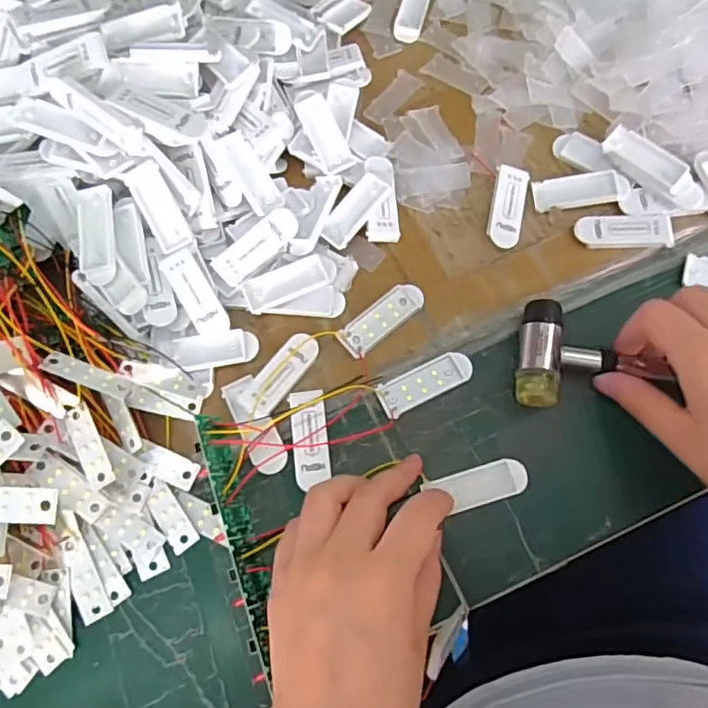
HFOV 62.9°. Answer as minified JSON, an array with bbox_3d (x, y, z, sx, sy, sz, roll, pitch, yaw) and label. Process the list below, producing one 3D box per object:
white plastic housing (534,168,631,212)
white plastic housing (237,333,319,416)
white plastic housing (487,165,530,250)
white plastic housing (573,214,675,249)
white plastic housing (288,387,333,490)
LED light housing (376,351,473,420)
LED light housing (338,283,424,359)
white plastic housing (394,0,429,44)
[{"bbox_3d":[0.145,-0.106,0.372,0.056,0.004,0.024,-10,73,10],"label":"white plastic housing"},{"bbox_3d":[-0.043,0.010,0.341,0.021,0.008,0.054,34,76,15],"label":"white plastic housing"},{"bbox_3d":[0.098,-0.094,0.370,0.021,0.008,0.055,11,72,8],"label":"white plastic housing"},{"bbox_3d":[0.167,-0.076,0.359,0.057,0.007,0.021,0,70,5],"label":"white plastic housing"},{"bbox_3d":[-0.025,0.048,0.333,0.021,0.007,0.054,-9,70,1],"label":"white plastic housing"},{"bbox_3d":[0.043,0.017,0.341,0.057,0.004,0.021,-24,70,-4],"label":"LED light housing"},{"bbox_3d":[0.018,-0.022,0.351,0.056,0.006,0.020,-39,72,-9],"label":"LED light housing"},{"bbox_3d":[0.044,-0.257,0.431,0.019,0.004,0.057,13,72,9],"label":"white plastic housing"}]

